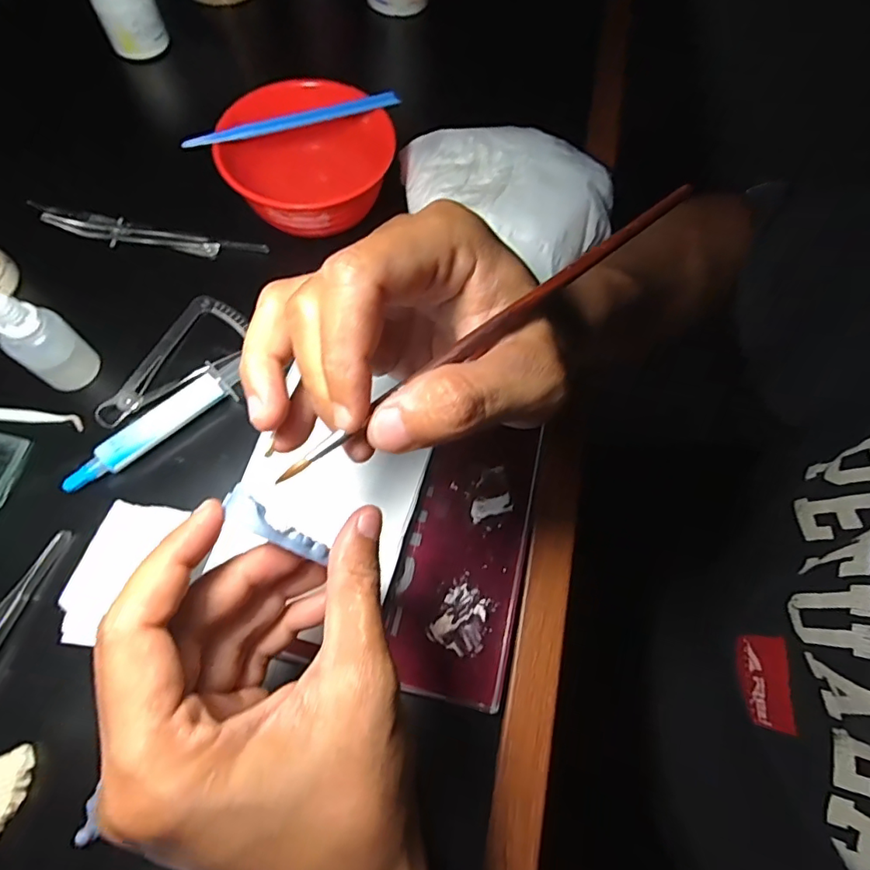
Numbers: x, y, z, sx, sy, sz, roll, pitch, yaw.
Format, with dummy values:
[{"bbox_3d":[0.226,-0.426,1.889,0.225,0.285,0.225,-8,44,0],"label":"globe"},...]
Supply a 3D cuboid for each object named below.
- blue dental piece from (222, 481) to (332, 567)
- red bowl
[{"bbox_3d":[-0.055,0.033,0.184,0.043,0.006,0.012,37,66,-28],"label":"blue dental piece"},{"bbox_3d":[-0.081,-0.178,0.339,0.105,0.041,0.101,1,68,-2],"label":"red bowl"}]

